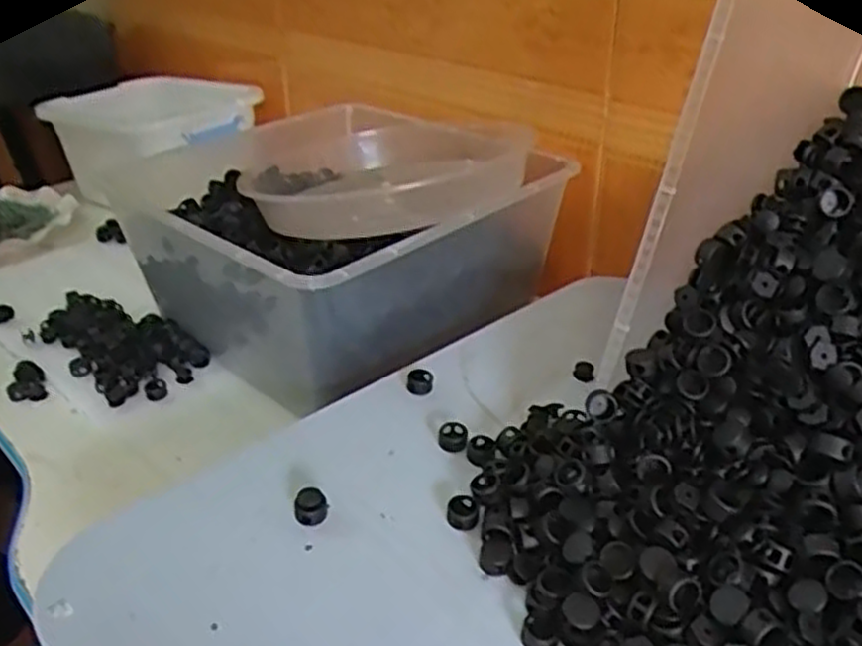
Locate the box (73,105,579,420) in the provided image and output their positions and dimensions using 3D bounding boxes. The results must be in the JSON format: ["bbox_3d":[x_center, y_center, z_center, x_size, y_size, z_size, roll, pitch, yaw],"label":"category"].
[{"bbox_3d":[-0.069,-0.073,0.663,0.285,0.139,0.295,-27,39,-36],"label":"box"}]

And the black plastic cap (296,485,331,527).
[{"bbox_3d":[-0.062,0.097,0.409,0.016,0.016,0.018,-5,31,-6],"label":"black plastic cap"}]

